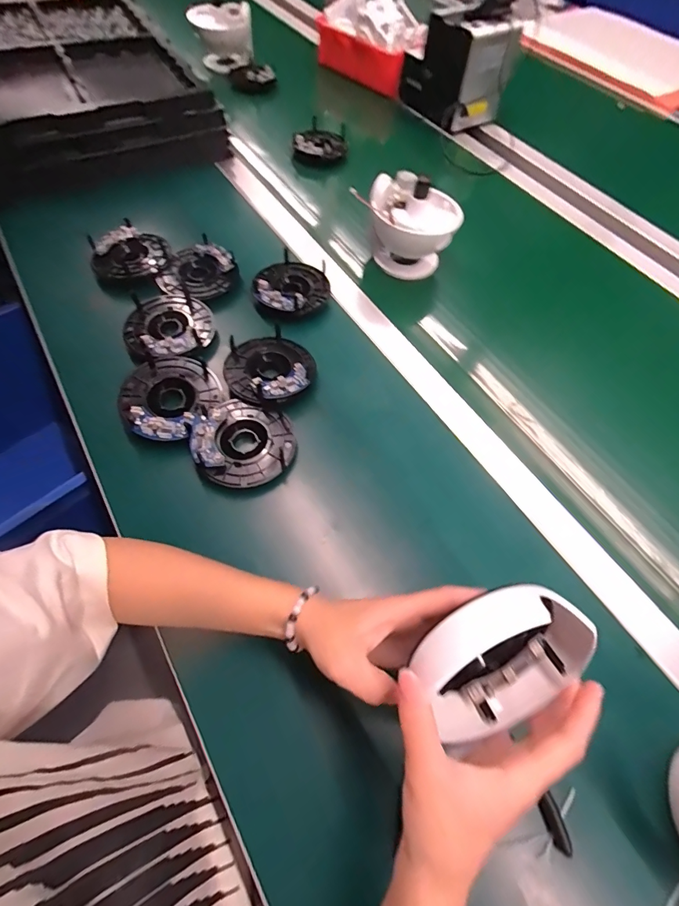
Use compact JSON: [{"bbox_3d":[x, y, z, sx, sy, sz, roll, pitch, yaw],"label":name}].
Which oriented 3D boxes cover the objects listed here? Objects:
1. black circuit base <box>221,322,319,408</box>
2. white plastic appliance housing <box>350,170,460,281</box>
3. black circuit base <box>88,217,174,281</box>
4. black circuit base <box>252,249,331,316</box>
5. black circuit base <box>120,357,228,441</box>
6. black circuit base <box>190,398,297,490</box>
[{"bbox_3d":[-0.079,-0.100,0.462,0.097,0.022,0.107,-14,62,-11],"label":"black circuit base"},{"bbox_3d":[0.098,-0.318,0.571,0.111,0.125,0.120,26,62,11],"label":"white plastic appliance housing"},{"bbox_3d":[-0.281,-0.271,0.547,0.096,0.020,0.099,-23,64,-15],"label":"black circuit base"},{"bbox_3d":[-0.063,-0.222,0.536,0.097,0.021,0.105,-5,61,-6],"label":"black circuit base"},{"bbox_3d":[-0.181,-0.062,0.437,0.097,0.014,0.102,36,65,16],"label":"black circuit base"},{"bbox_3d":[-0.098,-0.013,0.419,0.099,0.020,0.097,1,61,-3],"label":"black circuit base"}]

